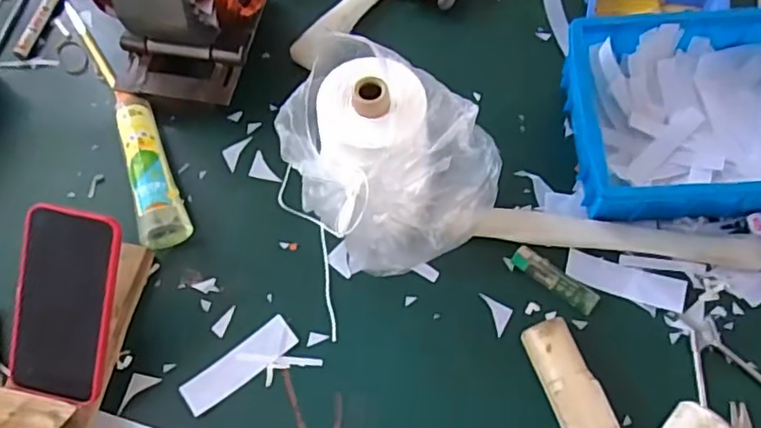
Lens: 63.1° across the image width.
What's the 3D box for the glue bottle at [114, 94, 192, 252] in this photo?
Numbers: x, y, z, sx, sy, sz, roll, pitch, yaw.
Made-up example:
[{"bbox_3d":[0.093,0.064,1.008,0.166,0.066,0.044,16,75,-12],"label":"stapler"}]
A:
[{"bbox_3d":[-0.239,-0.050,0.641,0.043,0.039,0.186,-21,64,-8],"label":"glue bottle"}]

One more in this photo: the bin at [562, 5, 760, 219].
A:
[{"bbox_3d":[0.322,-0.096,0.608,0.274,0.090,0.201,-1,63,2],"label":"bin"}]

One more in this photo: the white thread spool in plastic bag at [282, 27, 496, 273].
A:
[{"bbox_3d":[0.008,-0.045,0.548,0.151,0.176,0.158,-1,63,2],"label":"white thread spool in plastic bag"}]

